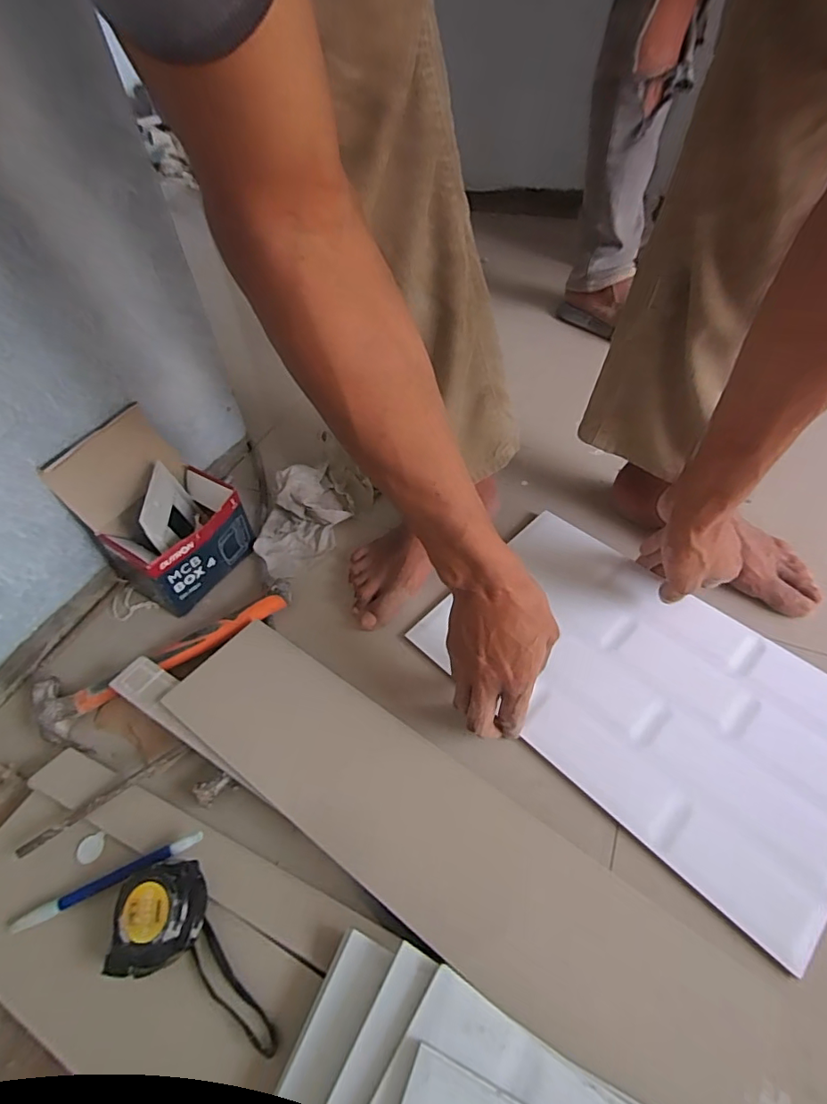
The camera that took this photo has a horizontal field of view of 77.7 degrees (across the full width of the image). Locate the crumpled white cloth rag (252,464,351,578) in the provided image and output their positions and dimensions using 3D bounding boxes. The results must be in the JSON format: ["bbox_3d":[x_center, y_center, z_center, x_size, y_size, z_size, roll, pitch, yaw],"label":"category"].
[{"bbox_3d":[-0.144,-0.046,0.658,0.097,0.053,0.155,16,54,17],"label":"crumpled white cloth rag"}]

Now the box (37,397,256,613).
[{"bbox_3d":[-0.283,-0.048,0.579,0.136,0.164,0.141,26,57,23],"label":"box"}]

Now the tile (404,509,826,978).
[{"bbox_3d":[0.220,0.125,0.508,0.244,0.013,0.392,-38,58,-24],"label":"tile"}]

